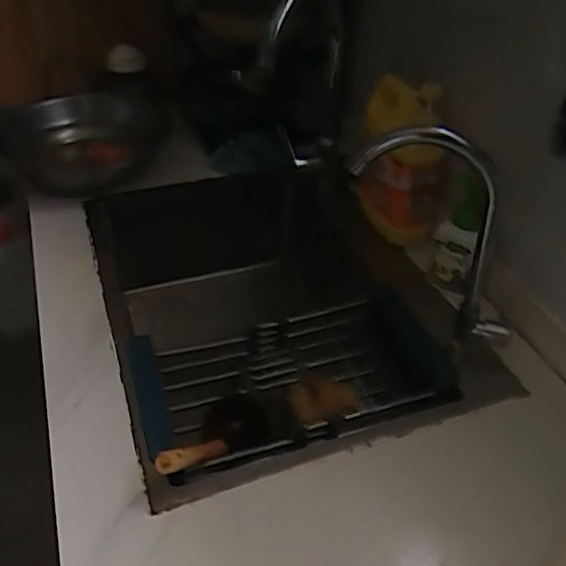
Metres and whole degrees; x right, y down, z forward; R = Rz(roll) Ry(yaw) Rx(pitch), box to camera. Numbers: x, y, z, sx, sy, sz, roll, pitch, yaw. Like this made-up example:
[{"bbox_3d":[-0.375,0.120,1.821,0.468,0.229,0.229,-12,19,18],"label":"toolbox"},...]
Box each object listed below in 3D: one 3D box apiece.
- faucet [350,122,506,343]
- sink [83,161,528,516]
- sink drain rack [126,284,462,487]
[{"bbox_3d":[0.169,-0.055,0.678,0.205,0.245,0.053,7,40,5],"label":"faucet"},{"bbox_3d":[-0.018,0.066,0.927,0.459,0.236,0.614,-12,42,-16],"label":"sink"},{"bbox_3d":[0.021,0.141,0.764,0.389,0.101,0.226,-11,42,-16],"label":"sink drain rack"}]

